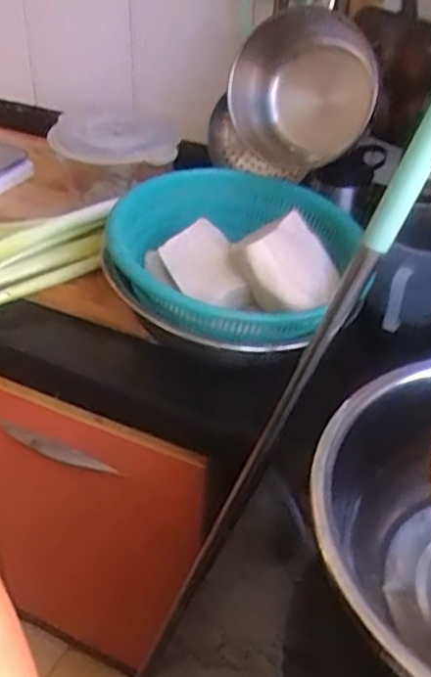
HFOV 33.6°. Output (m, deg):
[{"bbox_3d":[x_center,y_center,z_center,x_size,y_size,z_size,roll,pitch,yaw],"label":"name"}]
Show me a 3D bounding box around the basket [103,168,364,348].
[{"bbox_3d":[0.019,-0.095,0.823,0.287,0.083,0.274,1,39,-1],"label":"basket"}]

